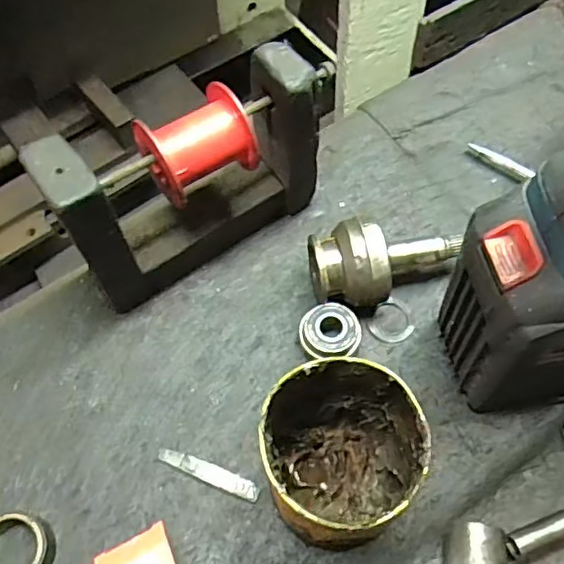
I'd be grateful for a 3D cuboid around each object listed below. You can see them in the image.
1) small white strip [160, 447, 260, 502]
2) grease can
[{"bbox_3d":[-0.045,0.116,0.359,0.066,0.004,0.011,19,64,13],"label":"small white strip"},{"bbox_3d":[0.030,0.093,0.305,0.071,0.115,0.074,-1,62,1],"label":"grease can"}]

